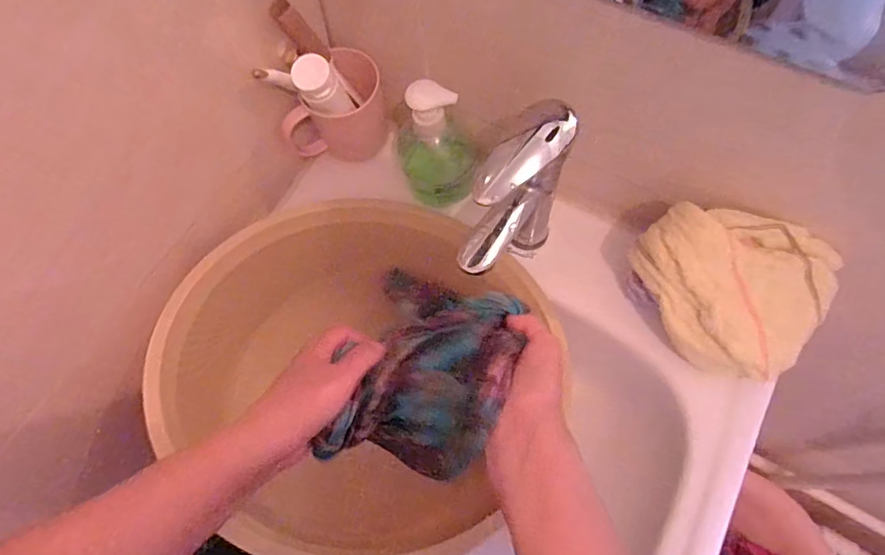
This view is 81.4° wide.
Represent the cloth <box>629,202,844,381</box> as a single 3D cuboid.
[{"bbox_3d":[0.261,0.013,0.469,0.169,0.092,0.121,13,67,6],"label":"cloth"}]

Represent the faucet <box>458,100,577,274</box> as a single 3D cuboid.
[{"bbox_3d":[0.059,-0.055,0.483,0.045,0.191,0.137,39,72,16],"label":"faucet"}]

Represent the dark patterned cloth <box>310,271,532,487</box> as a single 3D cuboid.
[{"bbox_3d":[-0.011,0.067,0.383,0.121,0.055,0.144,11,67,5],"label":"dark patterned cloth"}]

